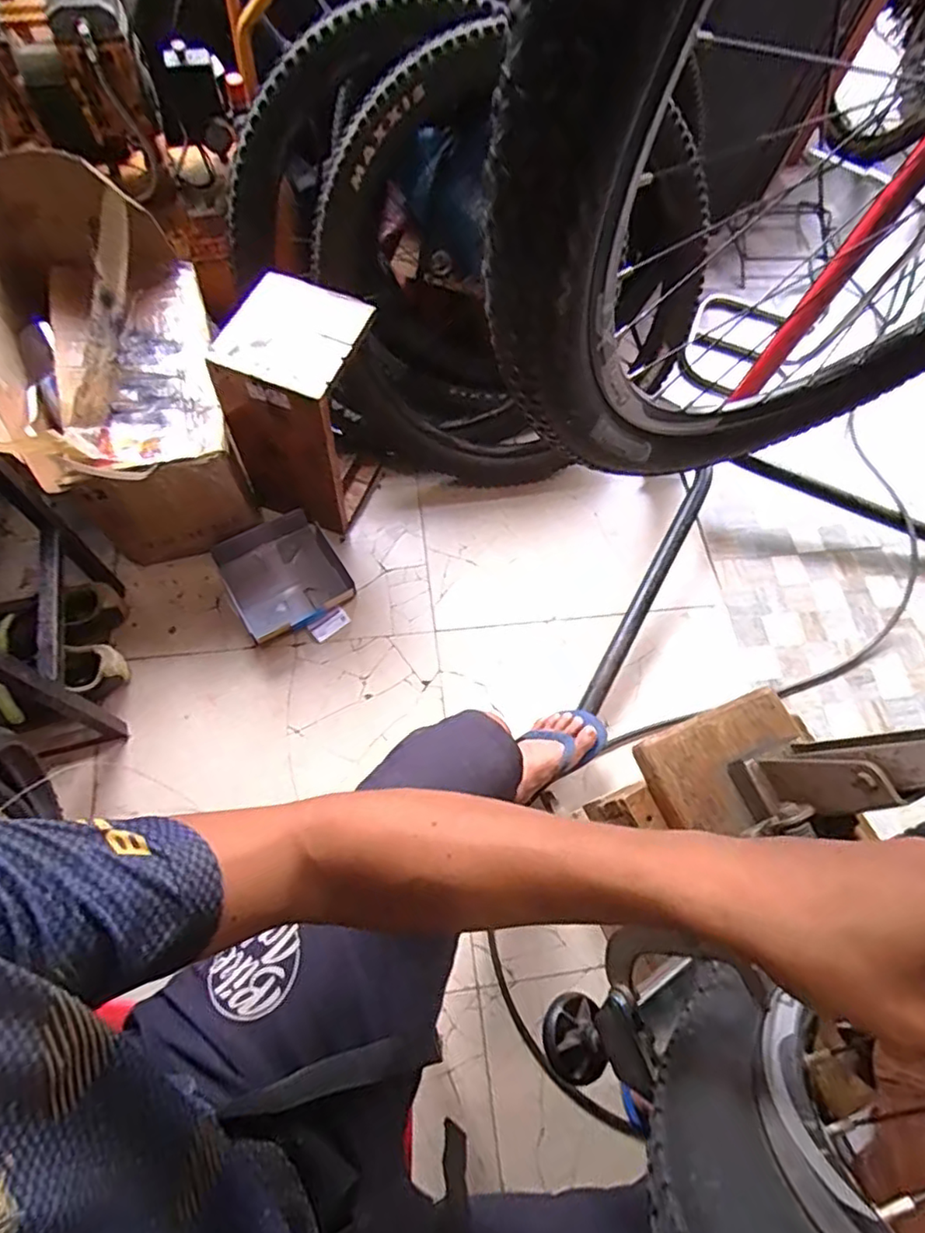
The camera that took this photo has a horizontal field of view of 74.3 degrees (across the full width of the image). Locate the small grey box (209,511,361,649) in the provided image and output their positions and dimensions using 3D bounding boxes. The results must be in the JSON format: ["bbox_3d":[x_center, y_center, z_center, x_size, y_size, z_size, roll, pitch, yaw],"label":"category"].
[{"bbox_3d":[-0.340,-0.078,1.172,0.211,0.065,0.216,-27,72,-16],"label":"small grey box"}]

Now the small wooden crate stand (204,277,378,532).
[{"bbox_3d":[-0.273,-0.346,1.078,0.182,0.374,0.245,25,67,6],"label":"small wooden crate stand"}]

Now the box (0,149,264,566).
[{"bbox_3d":[-0.580,-0.406,1.015,0.311,0.443,0.437,-16,69,-11],"label":"box"}]

